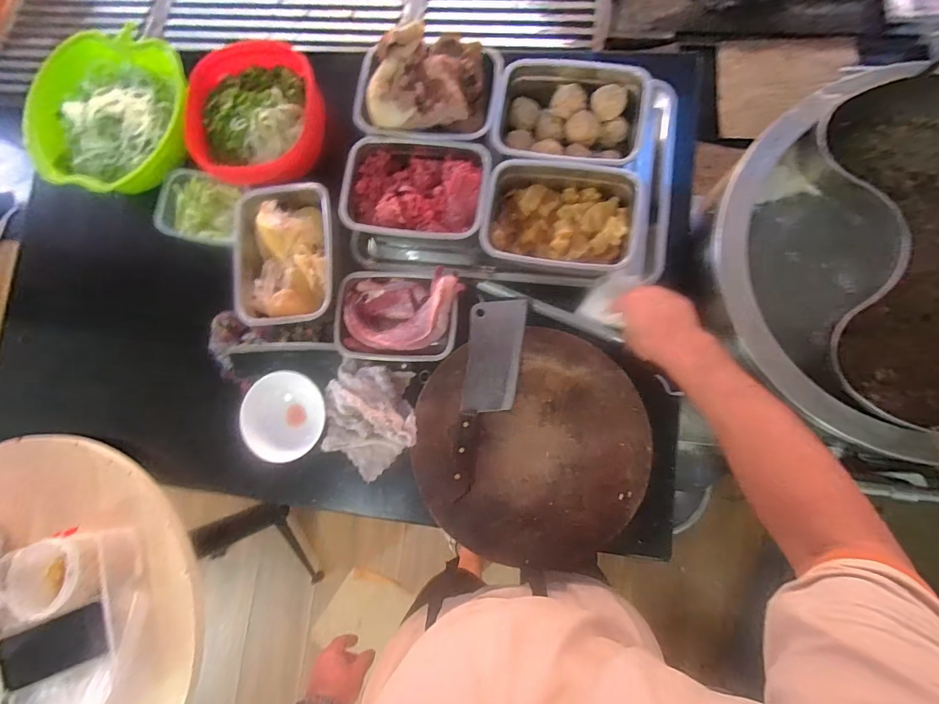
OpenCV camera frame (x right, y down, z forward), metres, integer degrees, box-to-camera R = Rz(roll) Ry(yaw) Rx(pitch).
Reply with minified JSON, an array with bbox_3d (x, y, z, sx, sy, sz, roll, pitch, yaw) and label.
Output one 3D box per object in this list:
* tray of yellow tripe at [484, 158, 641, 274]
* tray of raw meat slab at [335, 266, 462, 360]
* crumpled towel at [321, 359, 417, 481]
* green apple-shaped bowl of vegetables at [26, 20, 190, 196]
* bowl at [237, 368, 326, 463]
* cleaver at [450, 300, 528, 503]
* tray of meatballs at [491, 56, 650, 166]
[{"bbox_3d":[0.135,-0.202,0.638,0.218,0.074,0.158,4,84,7],"label":"tray of yellow tripe"},{"bbox_3d":[-0.112,-0.057,0.656,0.191,0.071,0.135,2,84,7],"label":"tray of raw meat slab"},{"bbox_3d":[-0.152,0.109,0.659,0.142,0.060,0.184,3,84,7],"label":"crumpled towel"},{"bbox_3d":[-0.602,-0.394,0.705,0.295,0.088,0.235,-38,81,1],"label":"green apple-shaped bowl of vegetables"},{"bbox_3d":[-0.291,0.102,0.675,0.119,0.058,0.137,-15,82,5],"label":"bowl"},{"bbox_3d":[0.030,0.064,0.624,0.082,0.016,0.289,6,84,7],"label":"cleaver"},{"bbox_3d":[0.151,-0.359,0.645,0.216,0.067,0.156,9,85,7],"label":"tray of meatballs"}]

